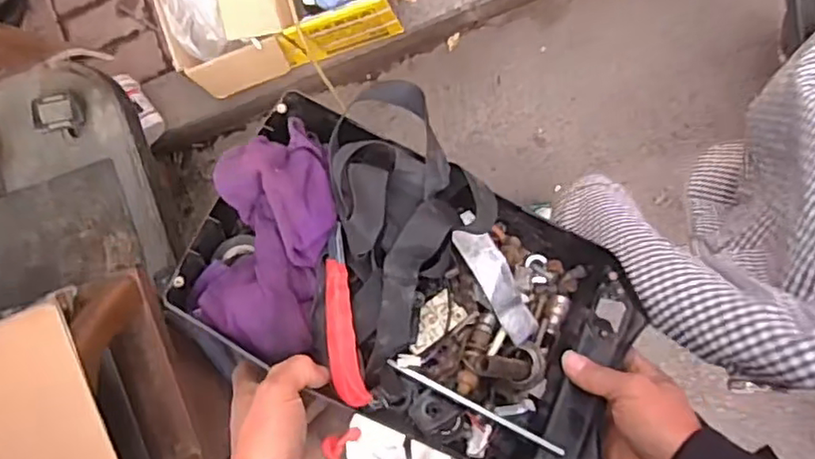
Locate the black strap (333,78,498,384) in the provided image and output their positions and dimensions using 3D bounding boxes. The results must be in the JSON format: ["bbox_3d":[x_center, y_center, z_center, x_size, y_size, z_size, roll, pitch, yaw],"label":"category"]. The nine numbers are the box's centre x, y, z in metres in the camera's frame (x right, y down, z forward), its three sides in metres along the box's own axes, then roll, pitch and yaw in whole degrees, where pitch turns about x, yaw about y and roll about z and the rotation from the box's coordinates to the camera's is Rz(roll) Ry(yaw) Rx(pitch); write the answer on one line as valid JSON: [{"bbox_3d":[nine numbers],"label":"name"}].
[{"bbox_3d":[0.004,-0.008,0.492,0.118,0.102,0.220,-11,89,9],"label":"black strap"}]

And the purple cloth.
[{"bbox_3d":[-0.111,0.007,0.509,0.097,0.049,0.175,13,93,8],"label":"purple cloth"}]

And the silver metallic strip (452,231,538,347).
[{"bbox_3d":[0.079,0.048,0.552,0.038,0.008,0.110,-29,97,-26],"label":"silver metallic strip"}]

